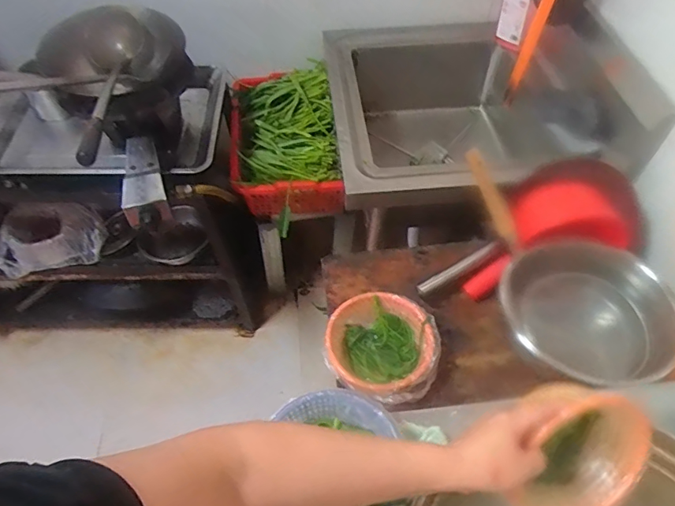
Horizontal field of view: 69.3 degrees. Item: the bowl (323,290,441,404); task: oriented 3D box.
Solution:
[{"bbox_3d":[0.075,0.164,0.836,0.184,0.080,0.177,-1,54,1],"label":"bowl"}]

